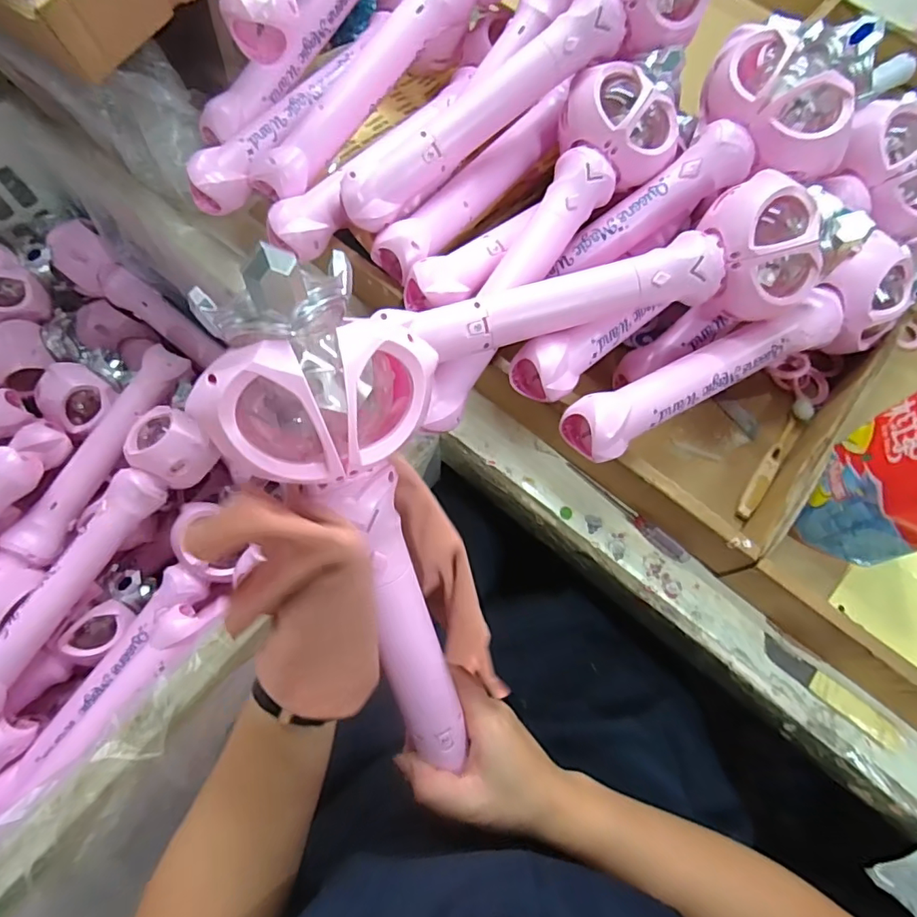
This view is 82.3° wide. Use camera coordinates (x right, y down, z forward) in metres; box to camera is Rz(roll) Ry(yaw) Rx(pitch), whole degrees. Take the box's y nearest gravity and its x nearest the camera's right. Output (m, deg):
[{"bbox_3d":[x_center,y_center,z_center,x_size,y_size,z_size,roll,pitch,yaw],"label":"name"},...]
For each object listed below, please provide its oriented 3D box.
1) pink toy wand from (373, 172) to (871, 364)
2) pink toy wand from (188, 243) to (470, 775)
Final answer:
[{"bbox_3d":[0.117,-0.117,0.375,0.352,0.074,0.086,-19,71,-10],"label":"pink toy wand"},{"bbox_3d":[-0.043,0.046,0.271,0.103,0.287,0.042,-17,25,-9],"label":"pink toy wand"}]

